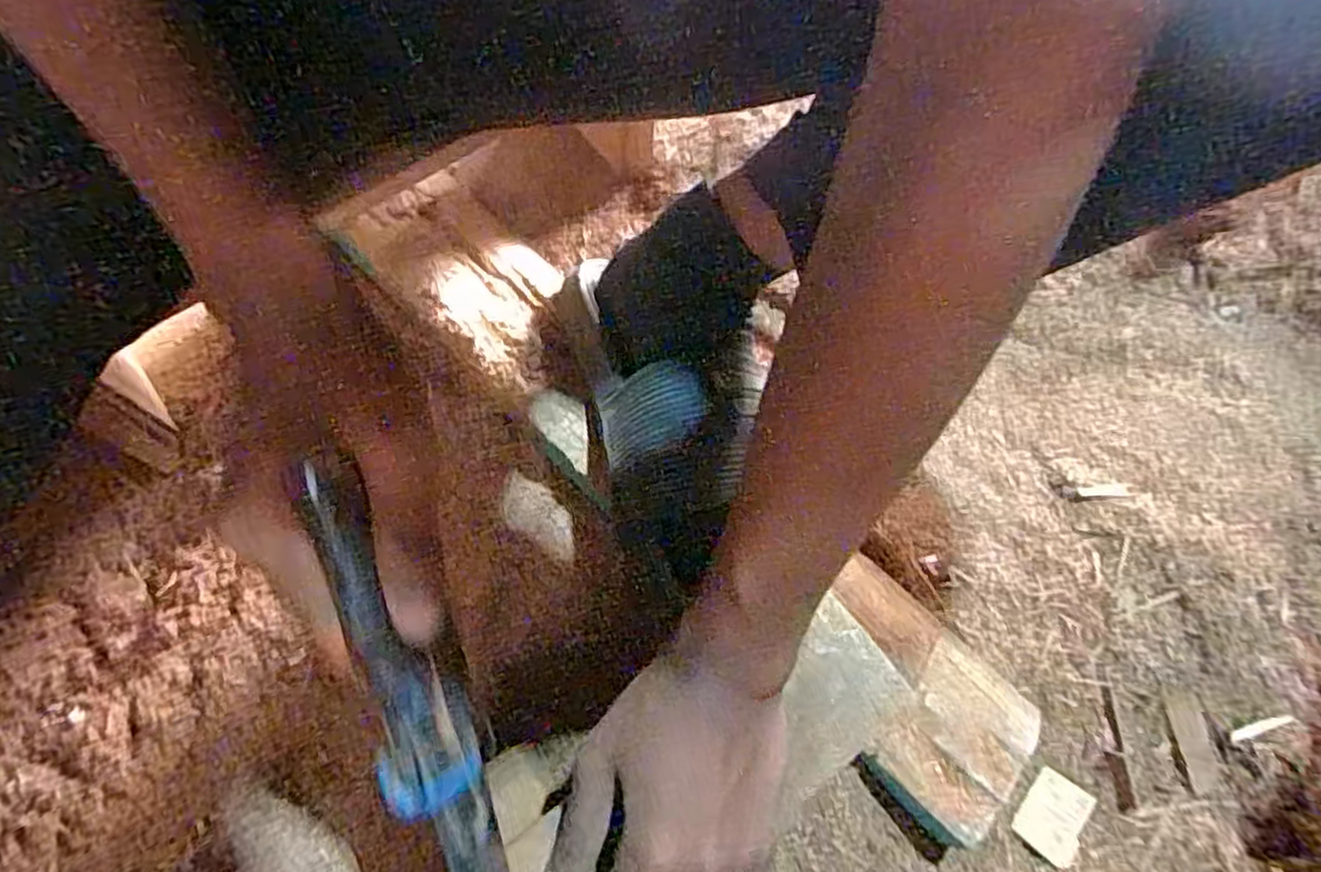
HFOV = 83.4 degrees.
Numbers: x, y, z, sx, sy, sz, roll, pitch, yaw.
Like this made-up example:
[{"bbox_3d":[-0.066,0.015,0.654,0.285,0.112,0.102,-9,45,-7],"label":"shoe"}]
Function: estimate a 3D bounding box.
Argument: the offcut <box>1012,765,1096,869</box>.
[{"bbox_3d":[0.216,0.208,0.406,0.032,0.004,0.042,39,72,13],"label":"offcut"}]

